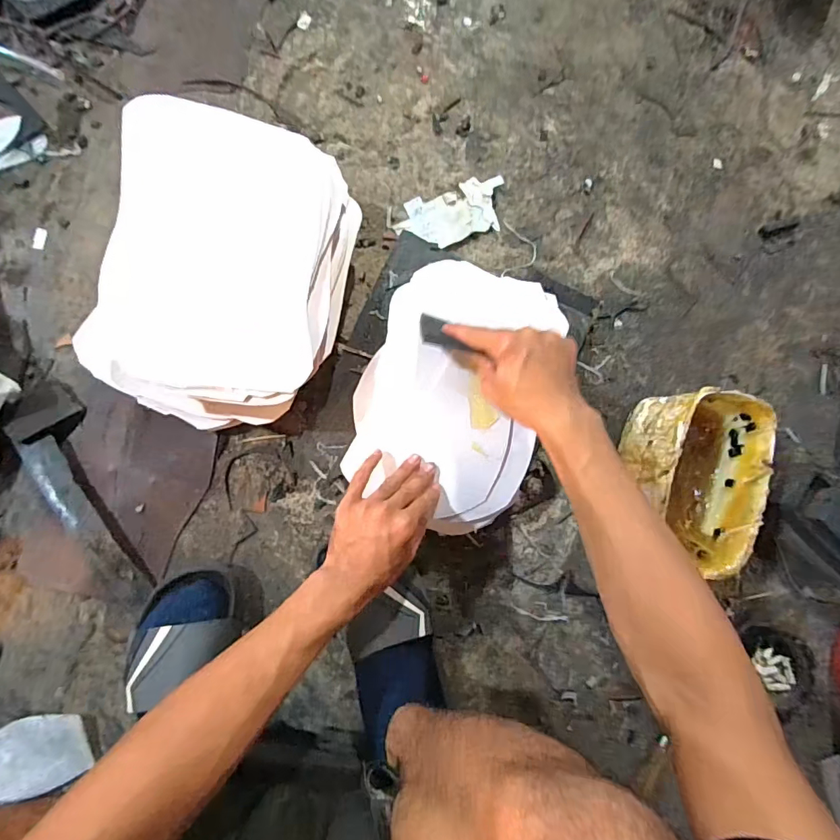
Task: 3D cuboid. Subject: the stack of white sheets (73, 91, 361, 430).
[{"bbox_3d":[-0.208,-0.151,0.490,0.247,0.104,0.312,14,86,-8],"label":"stack of white sheets"}]

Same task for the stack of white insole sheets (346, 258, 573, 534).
[{"bbox_3d":[0.040,-0.036,0.527,0.200,0.051,0.301,19,85,-7],"label":"stack of white insole sheets"}]

